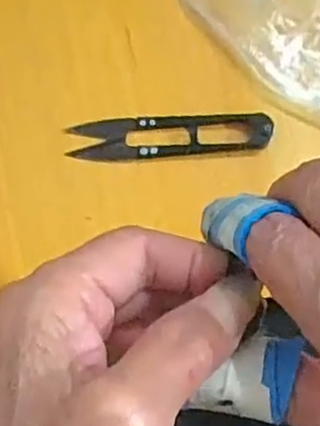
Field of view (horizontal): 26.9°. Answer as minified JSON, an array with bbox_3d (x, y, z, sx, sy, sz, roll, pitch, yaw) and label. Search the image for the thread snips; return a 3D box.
[{"bbox_3d":[0.006,-0.040,0.344,0.102,0.005,0.023,-5,76,-2],"label":"thread snips"}]

